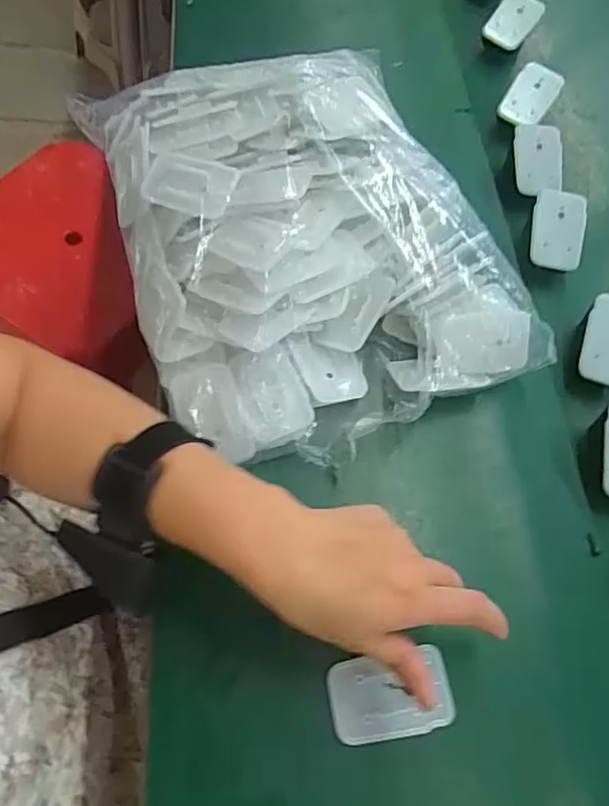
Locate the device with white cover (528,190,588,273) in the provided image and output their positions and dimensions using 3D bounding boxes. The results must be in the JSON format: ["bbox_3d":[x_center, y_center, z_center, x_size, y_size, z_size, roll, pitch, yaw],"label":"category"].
[{"bbox_3d":[0.217,-0.149,0.498,0.042,0.016,0.067,8,87,19],"label":"device with white cover"}]

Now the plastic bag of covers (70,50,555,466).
[{"bbox_3d":[-0.011,-0.128,0.444,0.253,0.091,0.336,-21,69,-18],"label":"plastic bag of covers"}]

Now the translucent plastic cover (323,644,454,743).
[{"bbox_3d":[0.050,0.170,0.339,0.070,0.007,0.044,-8,63,-7],"label":"translucent plastic cover"}]

